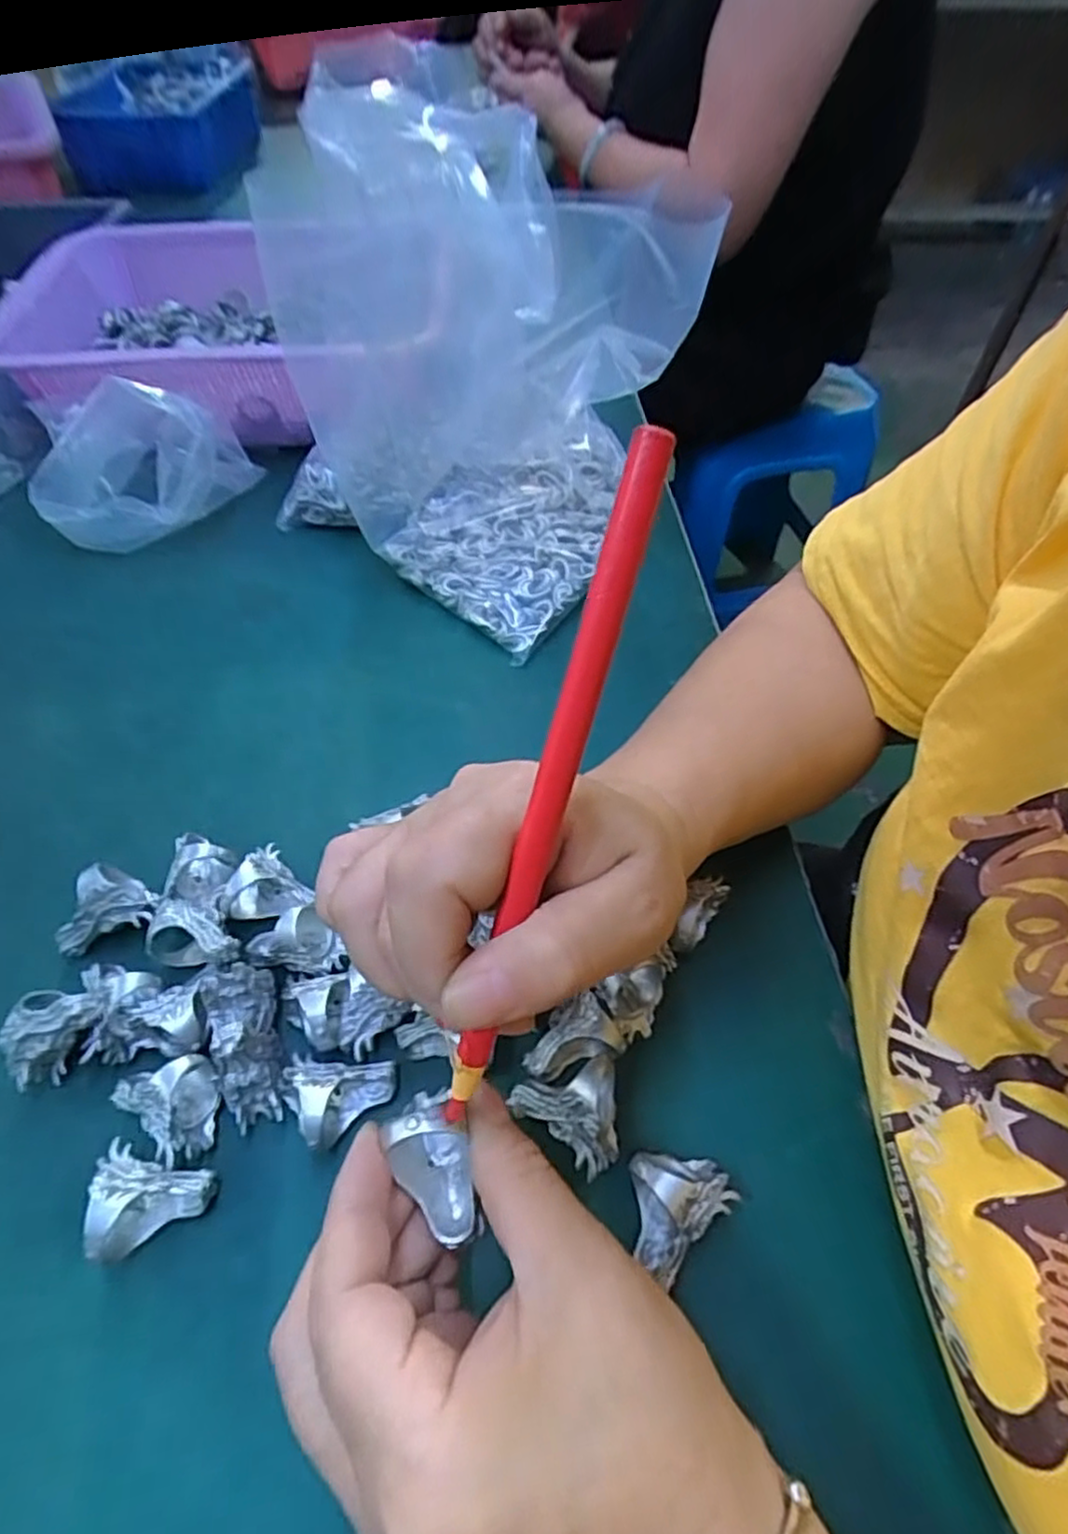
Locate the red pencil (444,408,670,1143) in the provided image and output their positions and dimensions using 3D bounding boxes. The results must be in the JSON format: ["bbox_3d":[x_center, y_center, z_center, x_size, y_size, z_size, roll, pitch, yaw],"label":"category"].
[{"bbox_3d":[0.002,0.012,0.162,0.008,0.170,0.007,21,15,16],"label":"red pencil"}]

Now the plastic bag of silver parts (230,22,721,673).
[{"bbox_3d":[-0.031,-0.211,0.379,0.139,0.197,0.207,-32,59,-20],"label":"plastic bag of silver parts"}]

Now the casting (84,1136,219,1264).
[{"bbox_3d":[-0.127,0.139,0.232,0.033,0.023,0.033,-17,55,-11],"label":"casting"}]

